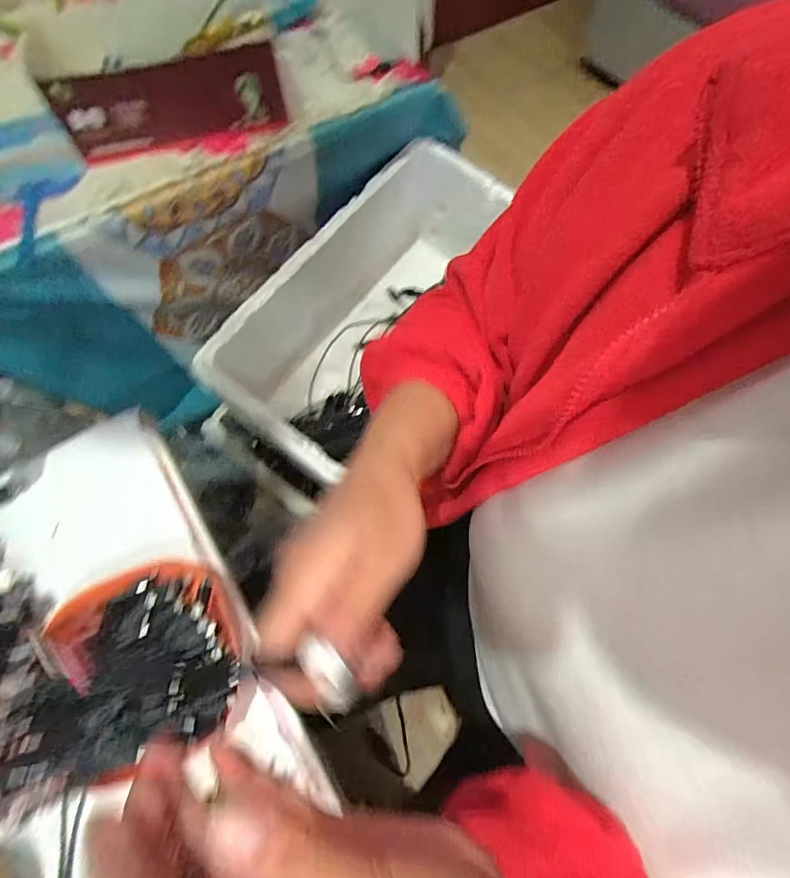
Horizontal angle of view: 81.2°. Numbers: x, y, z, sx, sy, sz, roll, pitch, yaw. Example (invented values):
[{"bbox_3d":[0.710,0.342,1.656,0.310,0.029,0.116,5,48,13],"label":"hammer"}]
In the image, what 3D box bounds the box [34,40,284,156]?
[{"bbox_3d":[-0.248,-0.375,0.518,0.237,0.094,0.024,-12,67,-5],"label":"box"}]

